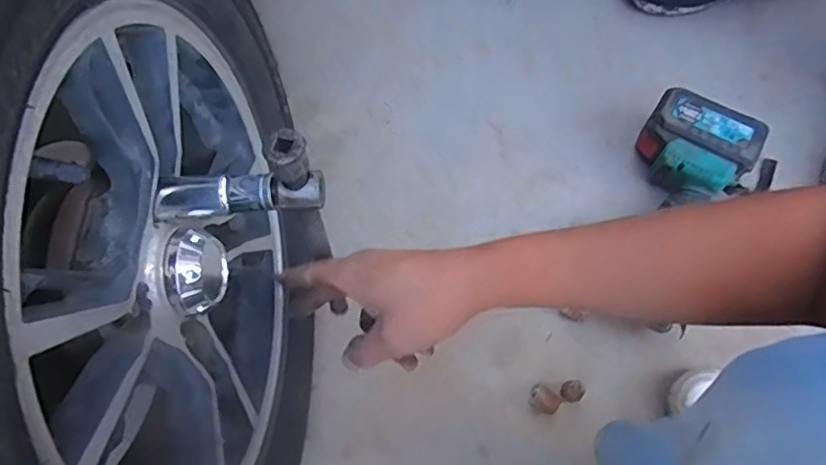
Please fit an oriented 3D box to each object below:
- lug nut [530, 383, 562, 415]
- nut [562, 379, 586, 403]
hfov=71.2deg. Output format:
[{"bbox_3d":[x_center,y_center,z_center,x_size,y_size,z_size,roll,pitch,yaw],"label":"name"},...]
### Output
[{"bbox_3d":[0.135,0.172,0.595,0.031,0.021,0.022,33,75,12],"label":"lug nut"},{"bbox_3d":[0.162,0.162,0.591,0.020,0.030,0.021,-1,71,2],"label":"nut"}]

